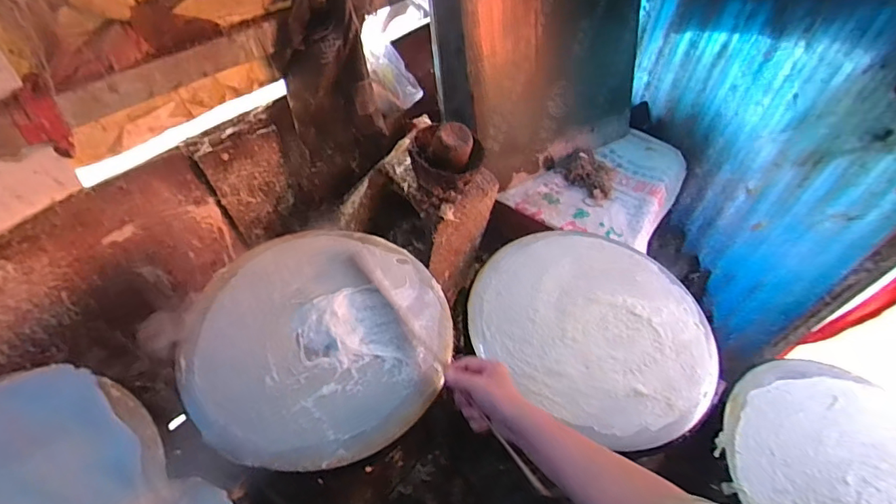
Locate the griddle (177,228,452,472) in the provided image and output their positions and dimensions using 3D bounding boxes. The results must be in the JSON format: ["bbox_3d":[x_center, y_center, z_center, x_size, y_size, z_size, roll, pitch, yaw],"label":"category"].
[{"bbox_3d":[-0.180,0.113,0.684,0.352,0.035,0.361,3,51,-4],"label":"griddle"}]

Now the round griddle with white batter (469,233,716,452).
[{"bbox_3d":[0.233,0.103,0.746,0.368,0.020,0.341,3,51,-4],"label":"round griddle with white batter"}]

